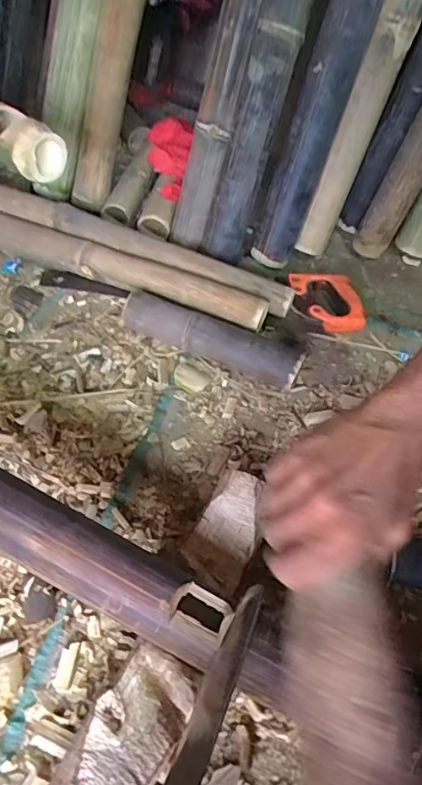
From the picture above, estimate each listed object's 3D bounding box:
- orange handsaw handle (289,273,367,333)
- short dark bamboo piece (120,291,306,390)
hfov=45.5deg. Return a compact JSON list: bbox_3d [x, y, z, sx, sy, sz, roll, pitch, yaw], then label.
[{"bbox_3d":[0.188,-0.143,0.802,0.101,0.031,0.116,-5,54,-8],"label":"orange handsaw handle"},{"bbox_3d":[-0.002,-0.073,0.721,0.262,0.060,0.052,21,54,12],"label":"short dark bamboo piece"}]

